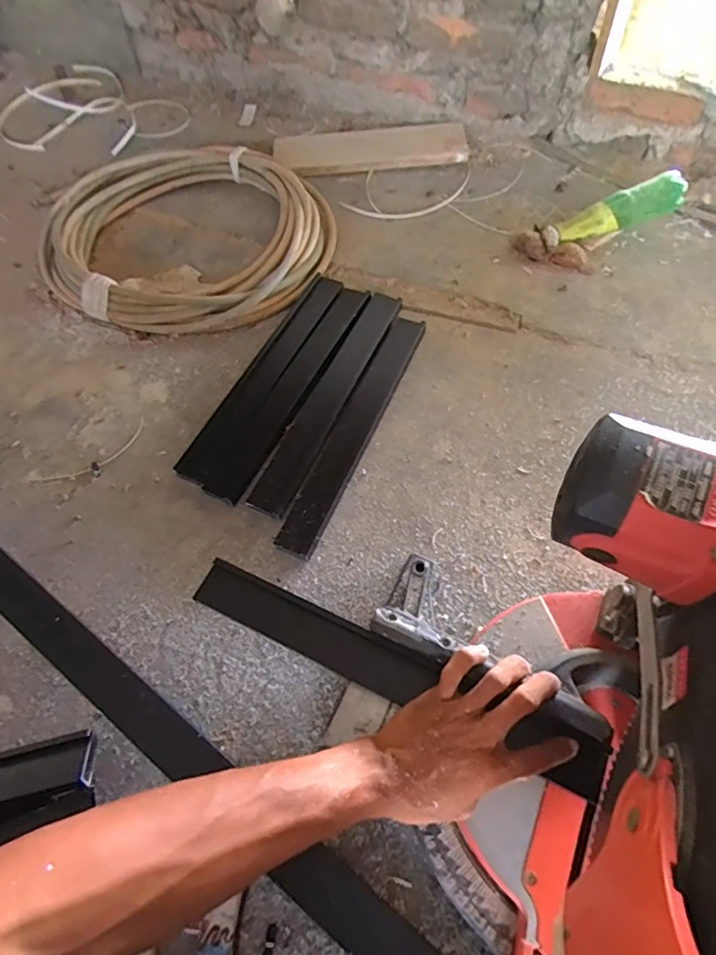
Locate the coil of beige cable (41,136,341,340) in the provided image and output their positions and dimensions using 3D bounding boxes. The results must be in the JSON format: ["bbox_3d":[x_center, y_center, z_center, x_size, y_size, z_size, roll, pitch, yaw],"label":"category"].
[{"bbox_3d":[-0.271,-0.392,0.863,0.406,0.097,0.409,-1,60,2],"label":"coil of beige cable"}]

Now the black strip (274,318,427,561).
[{"bbox_3d":[-0.001,-0.067,0.696,0.047,0.019,0.376,21,65,15],"label":"black strip"}]

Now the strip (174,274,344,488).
[{"bbox_3d":[-0.131,-0.153,0.761,0.050,0.011,0.388,23,65,16],"label":"strip"}]

